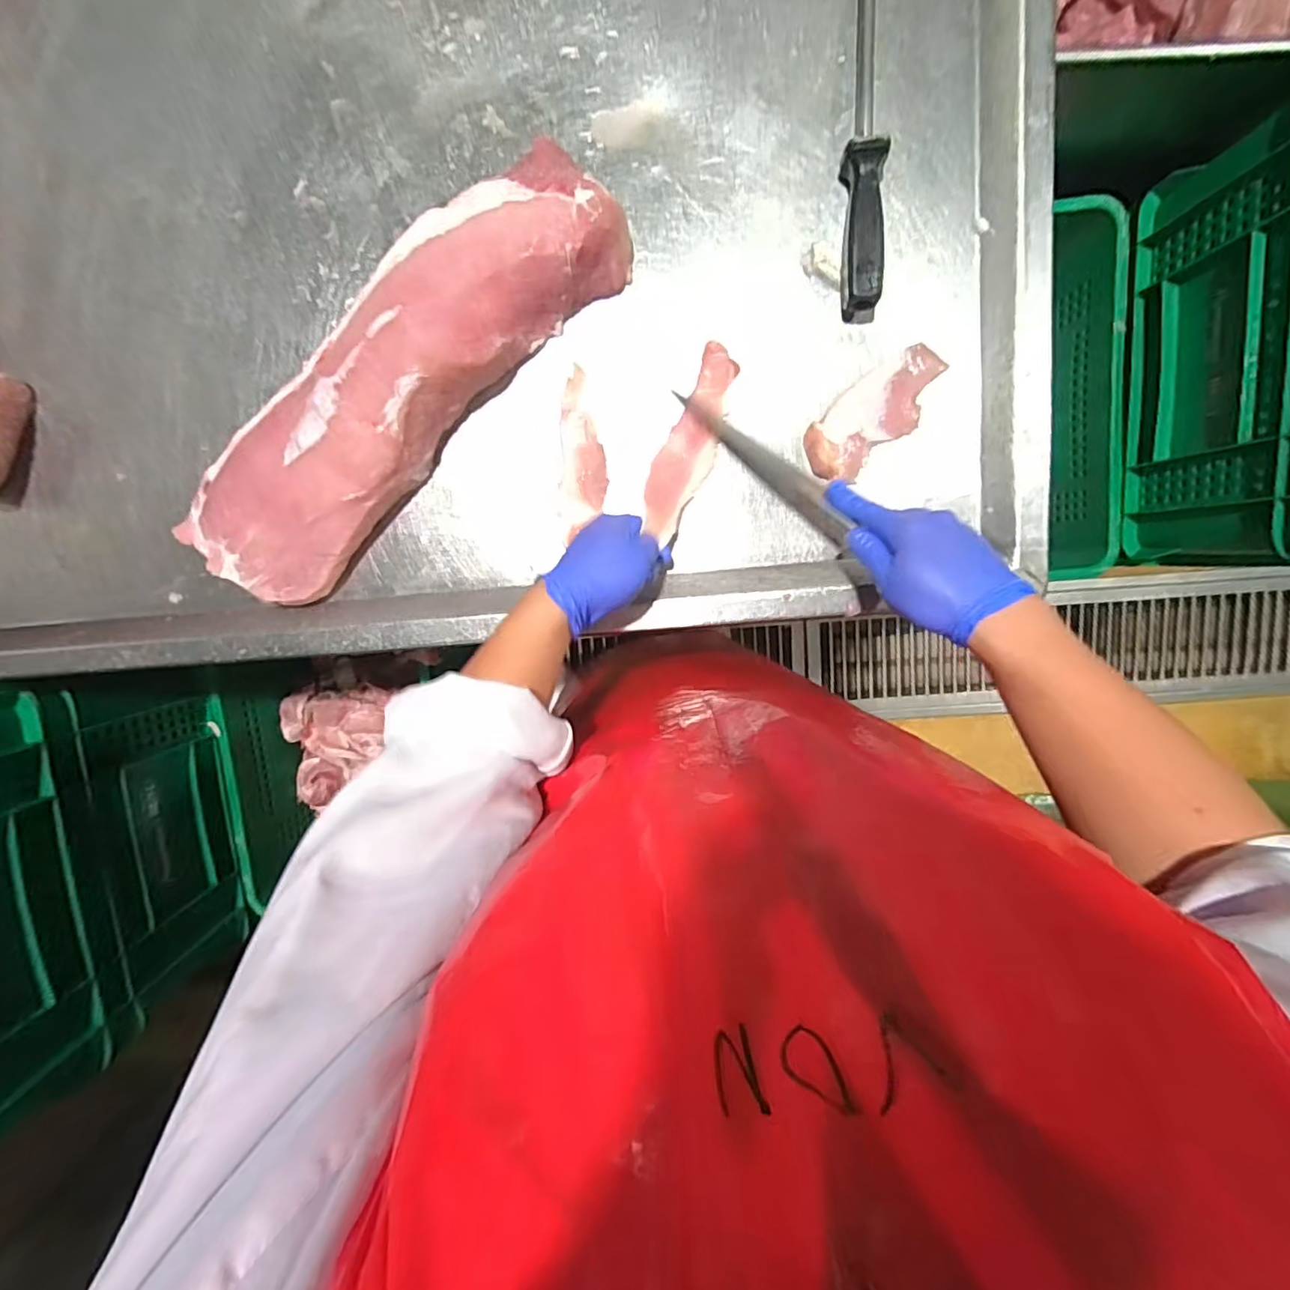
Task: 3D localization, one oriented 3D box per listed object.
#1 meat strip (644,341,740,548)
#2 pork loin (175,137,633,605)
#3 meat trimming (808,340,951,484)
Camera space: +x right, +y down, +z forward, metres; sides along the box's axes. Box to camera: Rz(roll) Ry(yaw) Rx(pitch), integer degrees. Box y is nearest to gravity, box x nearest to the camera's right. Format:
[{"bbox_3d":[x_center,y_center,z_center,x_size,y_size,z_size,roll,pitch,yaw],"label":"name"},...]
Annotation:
[{"bbox_3d":[0.040,-0.178,0.517,0.044,0.023,0.170,22,88,1],"label":"meat strip"},{"bbox_3d":[-0.213,-0.222,0.502,0.450,0.074,0.120,-43,93,7],"label":"pork loin"},{"bbox_3d":[0.204,-0.205,0.511,0.136,0.017,0.061,-42,93,7],"label":"meat trimming"}]

